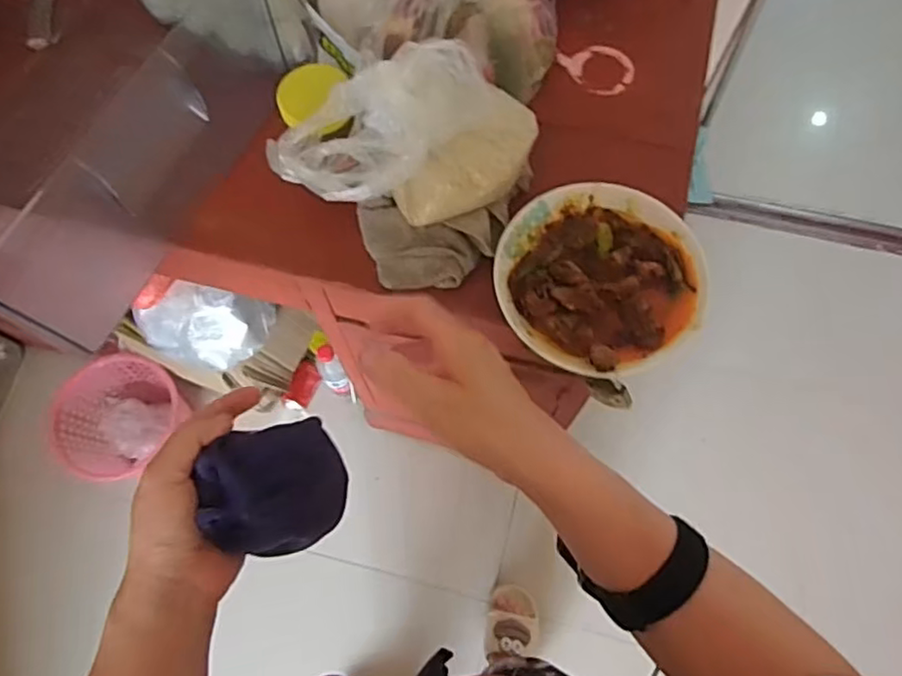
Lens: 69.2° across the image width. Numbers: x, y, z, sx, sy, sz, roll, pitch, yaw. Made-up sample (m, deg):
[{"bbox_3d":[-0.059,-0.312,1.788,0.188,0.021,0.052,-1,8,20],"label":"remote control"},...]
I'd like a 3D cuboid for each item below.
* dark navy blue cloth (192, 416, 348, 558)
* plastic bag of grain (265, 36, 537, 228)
[{"bbox_3d":[-0.108,0.093,0.401,0.077,0.058,0.072,-10,70,-3],"label":"dark navy blue cloth"},{"bbox_3d":[-0.033,-0.171,0.582,0.226,0.131,0.107,-6,70,-1],"label":"plastic bag of grain"}]

